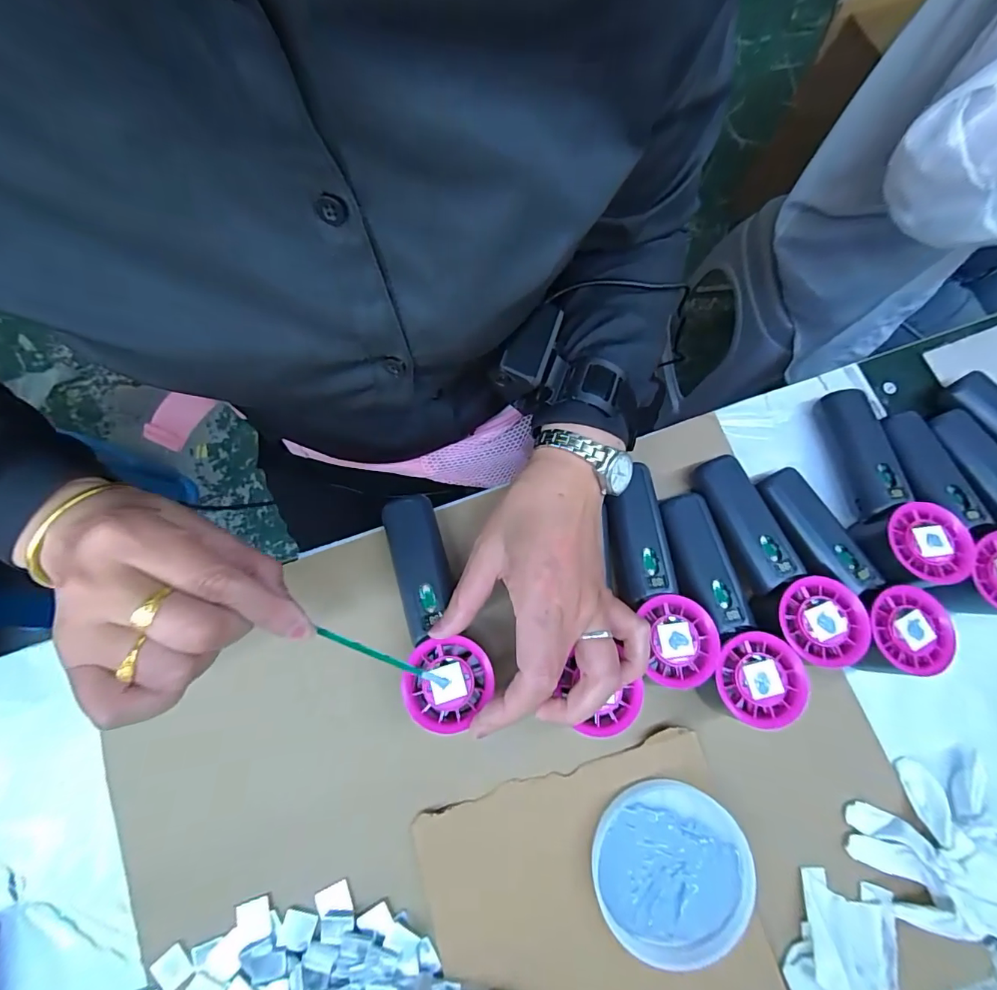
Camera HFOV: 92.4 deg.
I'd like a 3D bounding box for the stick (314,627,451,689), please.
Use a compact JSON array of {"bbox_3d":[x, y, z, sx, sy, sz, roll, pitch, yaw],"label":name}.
[{"bbox_3d":[-0.062,0.091,0.264,0.080,0.005,0.004,29,76,-16],"label":"stick"}]

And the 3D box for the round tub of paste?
[{"bbox_3d":[0.112,0.247,0.315,0.097,0.019,0.104,0,76,-2],"label":"round tub of paste"}]

